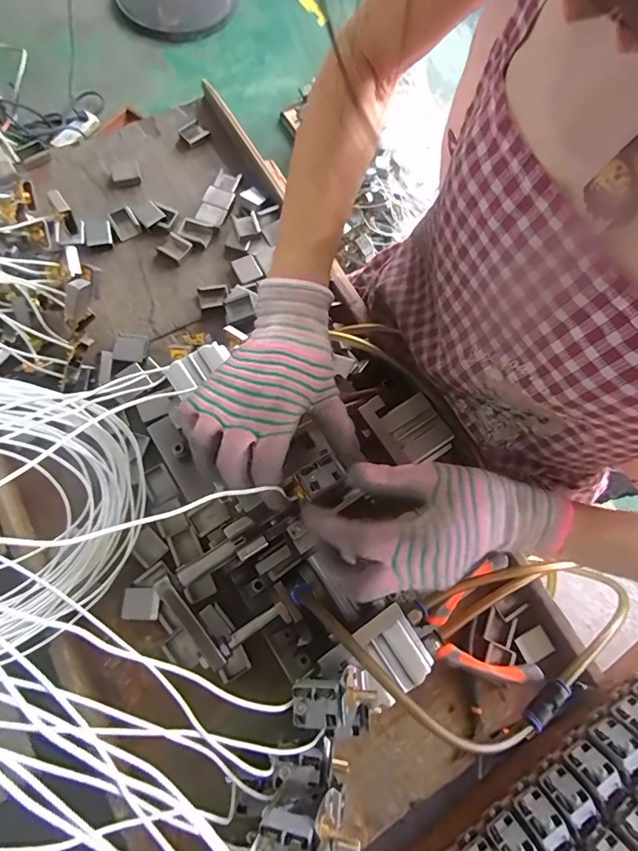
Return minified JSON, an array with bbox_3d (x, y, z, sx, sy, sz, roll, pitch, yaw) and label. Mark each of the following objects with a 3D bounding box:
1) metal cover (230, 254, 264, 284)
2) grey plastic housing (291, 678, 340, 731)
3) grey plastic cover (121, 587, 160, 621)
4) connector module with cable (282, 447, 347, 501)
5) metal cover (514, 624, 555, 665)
[{"bbox_3d":[-0.080,-0.176,0.500,0.027,0.005,0.031,-26,77,-10],"label":"metal cover"},{"bbox_3d":[0.000,0.172,0.277,0.030,0.016,0.025,-6,66,14],"label":"grey plastic housing"},{"bbox_3d":[-0.155,0.155,0.388,0.031,0.006,0.026,3,73,-2],"label":"grey plastic cover"},{"bbox_3d":[-0.004,0.039,0.338,0.045,0.010,0.024,-38,79,-11],"label":"connector module with cable"},{"bbox_3d":[0.199,0.202,0.412,0.034,0.005,0.024,-17,68,-20],"label":"metal cover"}]

